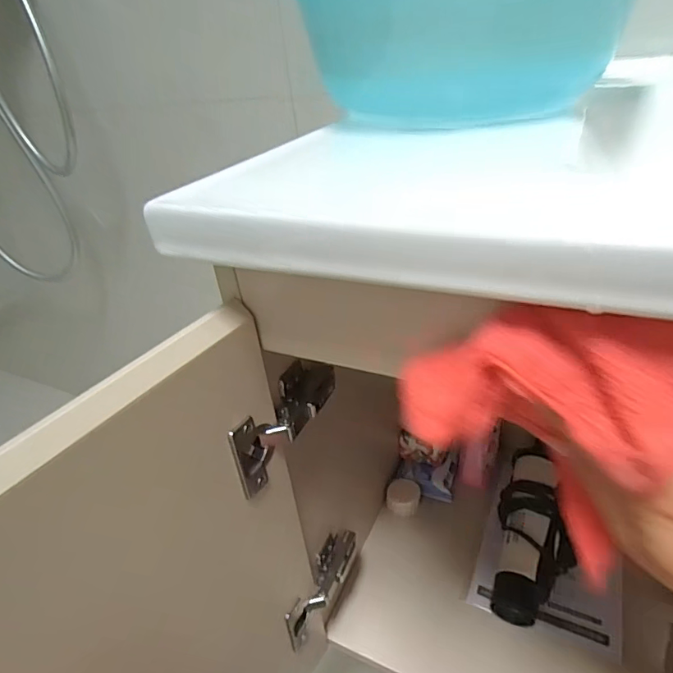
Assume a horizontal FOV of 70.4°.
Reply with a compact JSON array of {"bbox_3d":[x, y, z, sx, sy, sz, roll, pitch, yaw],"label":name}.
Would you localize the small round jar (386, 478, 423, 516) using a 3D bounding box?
[{"bbox_3d":[0.086,0.207,0.614,0.042,0.023,0.039,-5,32,3],"label":"small round jar"}]

